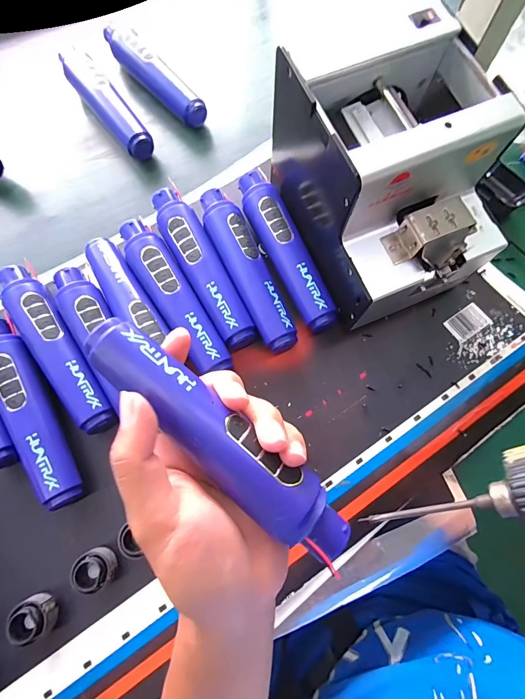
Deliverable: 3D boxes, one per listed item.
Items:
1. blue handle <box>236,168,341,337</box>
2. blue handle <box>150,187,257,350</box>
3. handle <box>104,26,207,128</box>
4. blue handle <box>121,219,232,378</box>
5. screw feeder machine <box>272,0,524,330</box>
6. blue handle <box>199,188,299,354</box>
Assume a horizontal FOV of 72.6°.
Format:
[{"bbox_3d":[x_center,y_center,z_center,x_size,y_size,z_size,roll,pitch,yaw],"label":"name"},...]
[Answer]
[{"bbox_3d":[0.022,-0.096,0.349,0.035,0.036,0.172,-25,75,-7],"label":"blue handle"},{"bbox_3d":[-0.060,-0.078,0.345,0.041,0.038,0.176,-26,75,-7],"label":"blue handle"},{"bbox_3d":[-0.129,-0.329,0.421,0.034,0.029,0.165,-39,77,-11],"label":"handle"},{"bbox_3d":[-0.084,-0.050,0.336,0.036,0.040,0.168,-30,76,-8],"label":"blue handle"},{"bbox_3d":[0.102,-0.137,0.301,0.129,0.142,0.194,-22,75,-6],"label":"screw feeder machine"},{"bbox_3d":[-0.016,-0.076,0.345,0.037,0.035,0.171,-22,75,-6],"label":"blue handle"}]

